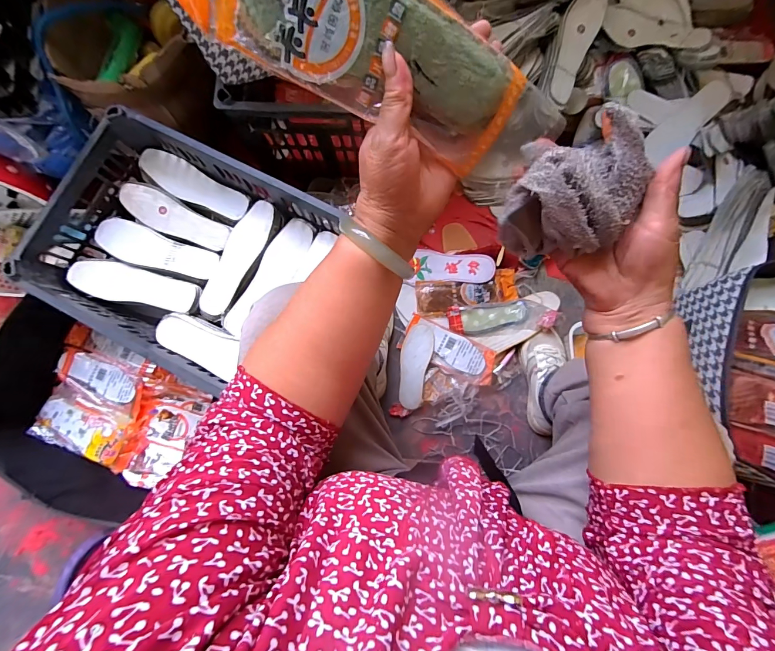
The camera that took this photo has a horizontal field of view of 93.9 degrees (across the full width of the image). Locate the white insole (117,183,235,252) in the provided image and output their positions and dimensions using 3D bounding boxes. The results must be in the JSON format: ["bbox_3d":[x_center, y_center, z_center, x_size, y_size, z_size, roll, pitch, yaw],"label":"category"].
[{"bbox_3d":[-0.398,-0.201,0.680,0.214,0.028,0.063,27,82,-5],"label":"white insole"}]

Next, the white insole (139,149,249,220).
[{"bbox_3d":[-0.367,-0.263,0.692,0.221,0.027,0.065,31,84,3],"label":"white insole"}]

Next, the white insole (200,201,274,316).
[{"bbox_3d":[-0.271,-0.123,0.655,0.071,0.007,0.218,22,86,12],"label":"white insole"}]

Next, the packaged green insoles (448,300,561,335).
[{"bbox_3d":[0.250,-0.016,0.788,0.225,0.027,0.067,-4,83,-2],"label":"packaged green insoles"}]

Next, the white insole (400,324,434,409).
[{"bbox_3d":[0.058,0.088,0.791,0.063,0.009,0.179,12,83,0],"label":"white insole"}]

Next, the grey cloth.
[{"bbox_3d":[0.140,-0.096,0.277,0.093,0.072,0.077,-22,83,-3],"label":"grey cloth"}]

